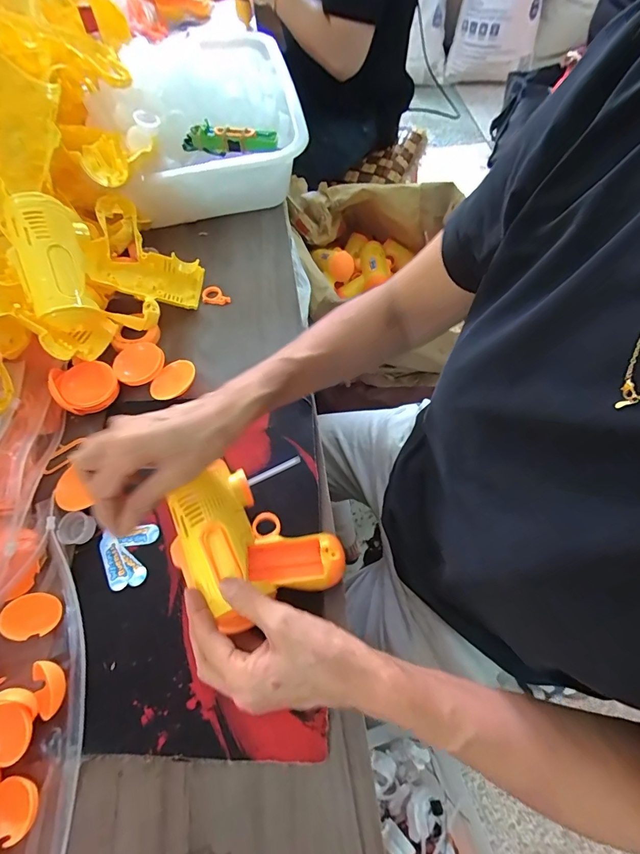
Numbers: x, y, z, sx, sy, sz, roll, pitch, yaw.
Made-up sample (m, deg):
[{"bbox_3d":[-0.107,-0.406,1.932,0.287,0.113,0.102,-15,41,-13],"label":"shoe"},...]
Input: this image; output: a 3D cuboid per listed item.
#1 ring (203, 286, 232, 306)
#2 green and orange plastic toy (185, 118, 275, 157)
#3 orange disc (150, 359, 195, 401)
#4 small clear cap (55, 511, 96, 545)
[{"bbox_3d":[-0.136,-0.173,0.516,0.037,0.004,0.025,4,80,4],"label":"ring"},{"bbox_3d":[-0.122,-0.386,0.526,0.124,0.025,0.039,-3,63,1],"label":"green and orange plastic toy"},{"bbox_3d":[-0.165,-0.053,0.445,0.044,0.008,0.054,22,70,13],"label":"orange disc"},{"bbox_3d":[-0.234,0.097,0.377,0.033,0.012,0.029,25,67,15],"label":"small clear cap"}]

